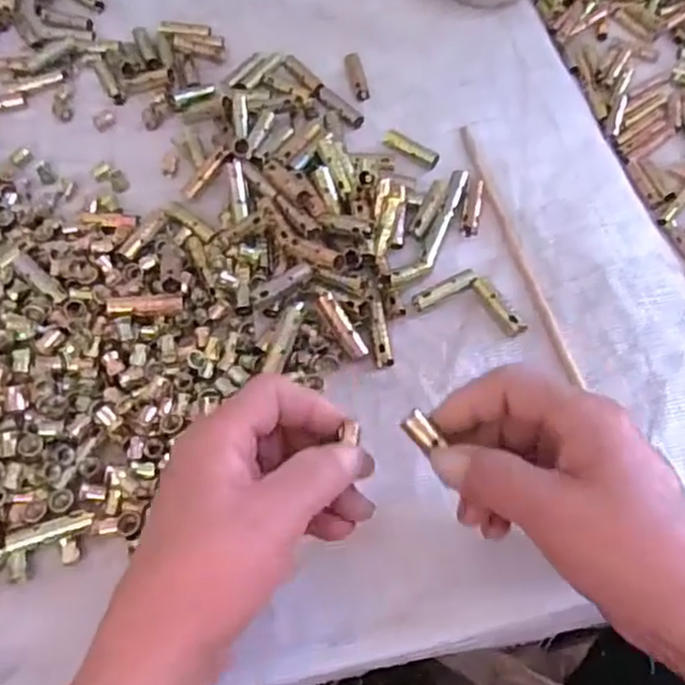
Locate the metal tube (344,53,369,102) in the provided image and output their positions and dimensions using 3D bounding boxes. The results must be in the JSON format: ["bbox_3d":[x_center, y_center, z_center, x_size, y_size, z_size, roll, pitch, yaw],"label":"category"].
[{"bbox_3d":[0.011,-0.198,0.498,0.011,0.013,0.042,-13,61,-7],"label":"metal tube"}]

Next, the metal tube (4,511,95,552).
[{"bbox_3d":[-0.143,0.091,0.326,0.042,0.005,0.009,-14,61,-8],"label":"metal tube"}]

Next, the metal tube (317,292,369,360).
[{"bbox_3d":[0.000,-0.009,0.376,0.011,0.005,0.042,-32,84,-17],"label":"metal tube"}]

